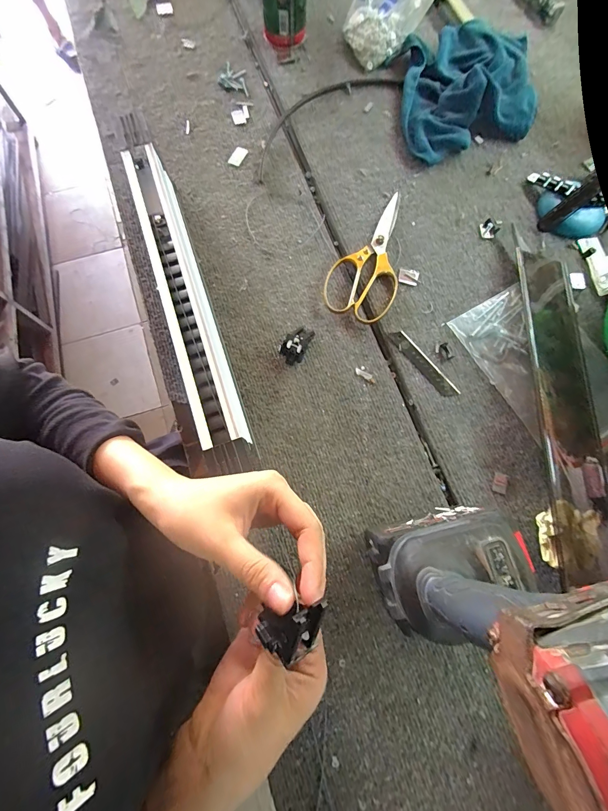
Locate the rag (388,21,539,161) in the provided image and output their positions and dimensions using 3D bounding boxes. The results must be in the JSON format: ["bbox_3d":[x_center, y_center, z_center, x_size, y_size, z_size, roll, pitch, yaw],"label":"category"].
[{"bbox_3d":[0.234,-0.461,0.481,0.199,0.059,0.216,-7,76,-1],"label":"rag"}]

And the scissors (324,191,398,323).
[{"bbox_3d":[0.092,-0.192,0.436,0.086,0.011,0.185,24,77,6],"label":"scissors"}]

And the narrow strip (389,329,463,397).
[{"bbox_3d":[0.141,-0.049,0.405,0.020,0.004,0.102,-39,79,-9],"label":"narrow strip"}]

